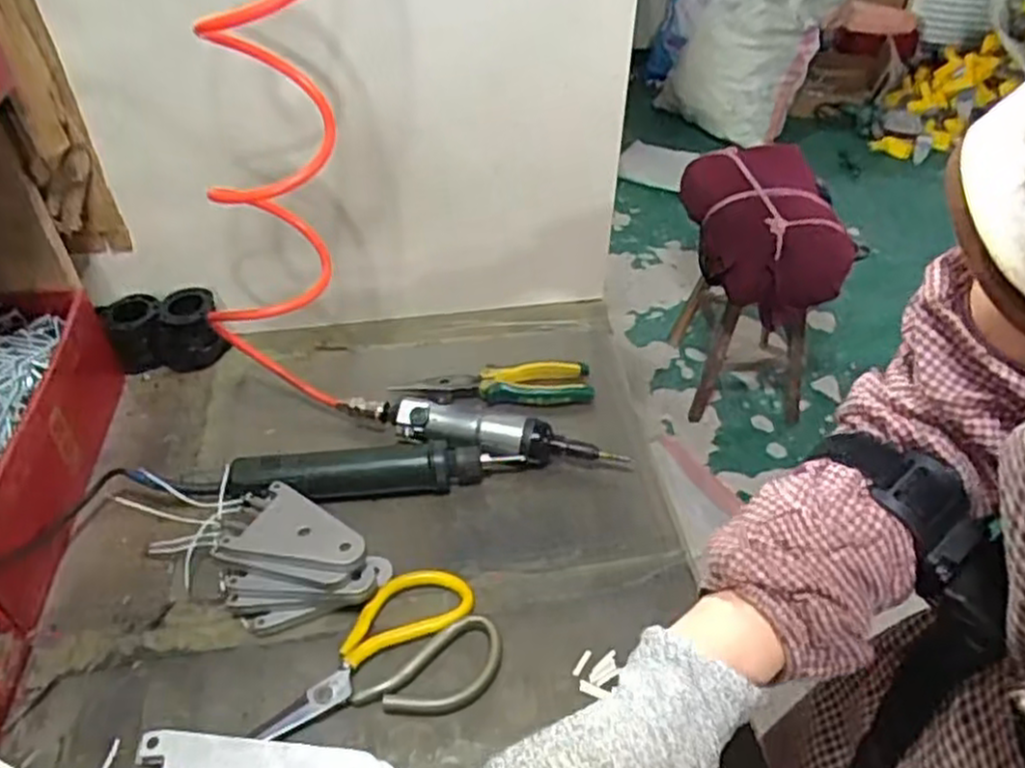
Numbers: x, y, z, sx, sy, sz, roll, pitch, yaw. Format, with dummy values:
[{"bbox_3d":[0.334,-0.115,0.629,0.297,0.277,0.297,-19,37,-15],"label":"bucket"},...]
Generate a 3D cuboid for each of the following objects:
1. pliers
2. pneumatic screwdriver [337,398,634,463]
[{"bbox_3d":[-0.018,0.005,0.756,0.190,0.025,0.047,-3,43,-4],"label":"pliers"},{"bbox_3d":[-0.035,0.049,0.695,0.269,0.047,0.038,10,43,11],"label":"pneumatic screwdriver"}]

